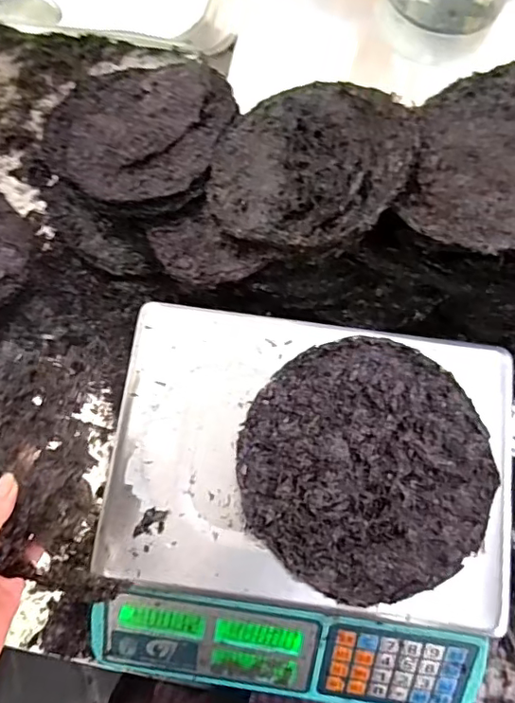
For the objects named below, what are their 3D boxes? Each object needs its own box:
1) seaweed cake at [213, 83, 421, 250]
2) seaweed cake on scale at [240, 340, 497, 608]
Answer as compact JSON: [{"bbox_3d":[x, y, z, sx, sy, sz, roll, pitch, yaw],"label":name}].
[{"bbox_3d":[0.047,-0.187,0.526,0.198,0.022,0.187,16,73,25],"label":"seaweed cake"},{"bbox_3d":[0.087,0.089,0.432,0.192,0.021,0.191,0,75,-1],"label":"seaweed cake on scale"}]

